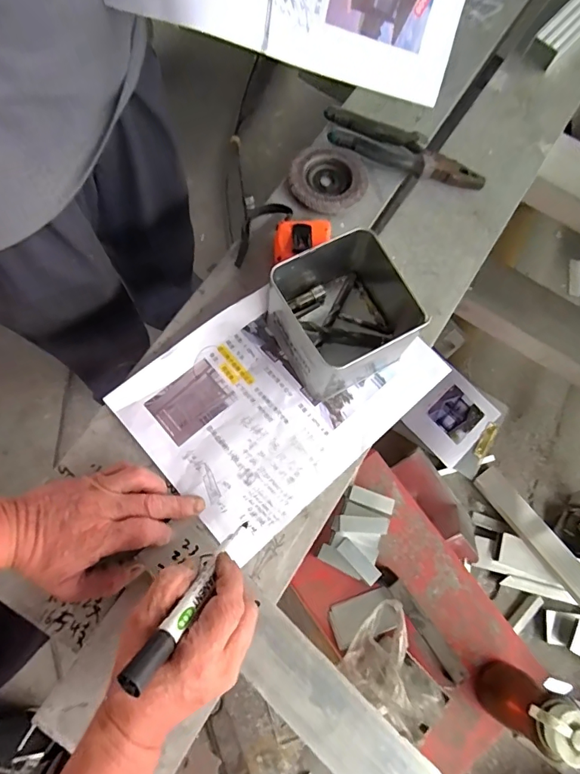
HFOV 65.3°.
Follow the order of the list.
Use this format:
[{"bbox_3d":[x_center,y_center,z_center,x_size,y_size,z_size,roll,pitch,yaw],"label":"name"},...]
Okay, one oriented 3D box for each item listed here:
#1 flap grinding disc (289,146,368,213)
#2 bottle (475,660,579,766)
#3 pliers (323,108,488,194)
[{"bbox_3d":[0.047,-0.251,0.544,0.088,0.015,0.096,2,72,-5],"label":"flap grinding disc"},{"bbox_3d":[0.324,0.436,0.610,0.074,0.175,0.071,2,72,-5],"label":"bottle"},{"bbox_3d":[0.139,-0.292,0.562,0.207,0.025,0.049,23,72,2],"label":"pliers"}]

